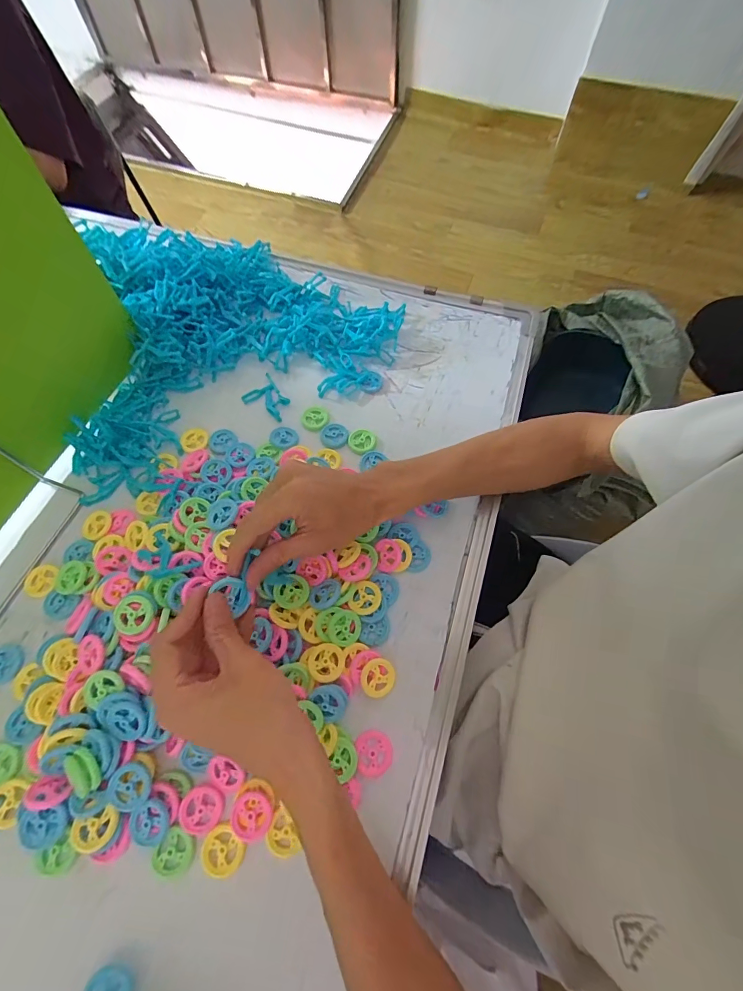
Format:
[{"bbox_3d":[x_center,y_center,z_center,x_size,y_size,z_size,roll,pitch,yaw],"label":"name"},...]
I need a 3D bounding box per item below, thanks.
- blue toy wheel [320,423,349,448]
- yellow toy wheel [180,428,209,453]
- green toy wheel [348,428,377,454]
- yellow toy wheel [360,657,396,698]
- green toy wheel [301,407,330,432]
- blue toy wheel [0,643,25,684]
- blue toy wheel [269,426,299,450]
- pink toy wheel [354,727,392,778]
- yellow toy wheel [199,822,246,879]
[{"bbox_3d":[-0.040,-0.065,0.436,0.030,0.004,0.030,0,65,0],"label":"blue toy wheel"},{"bbox_3d":[-0.192,-0.060,0.435,0.029,0.006,0.030,0,65,0],"label":"yellow toy wheel"},{"bbox_3d":[-0.011,-0.059,0.433,0.030,0.004,0.027,-35,70,-15],"label":"green toy wheel"},{"bbox_3d":[0.006,0.149,0.330,0.028,0.004,0.029,3,75,-12],"label":"yellow toy wheel"},{"bbox_3d":[-0.063,-0.085,0.444,0.029,0.004,0.030,0,65,0],"label":"green toy wheel"},{"bbox_3d":[-0.310,0.142,0.341,0.033,0.004,0.030,0,65,0],"label":"blue toy wheel"},{"bbox_3d":[-0.093,-0.062,0.432,0.028,0.006,0.030,0,65,0],"label":"blue toy wheel"},{"bbox_3d":[0.002,0.198,0.310,0.028,0.004,0.030,0,65,0],"label":"pink toy wheel"},{"bbox_3d":[-0.106,0.253,0.286,0.030,0.005,0.025,42,53,10],"label":"yellow toy wheel"}]

